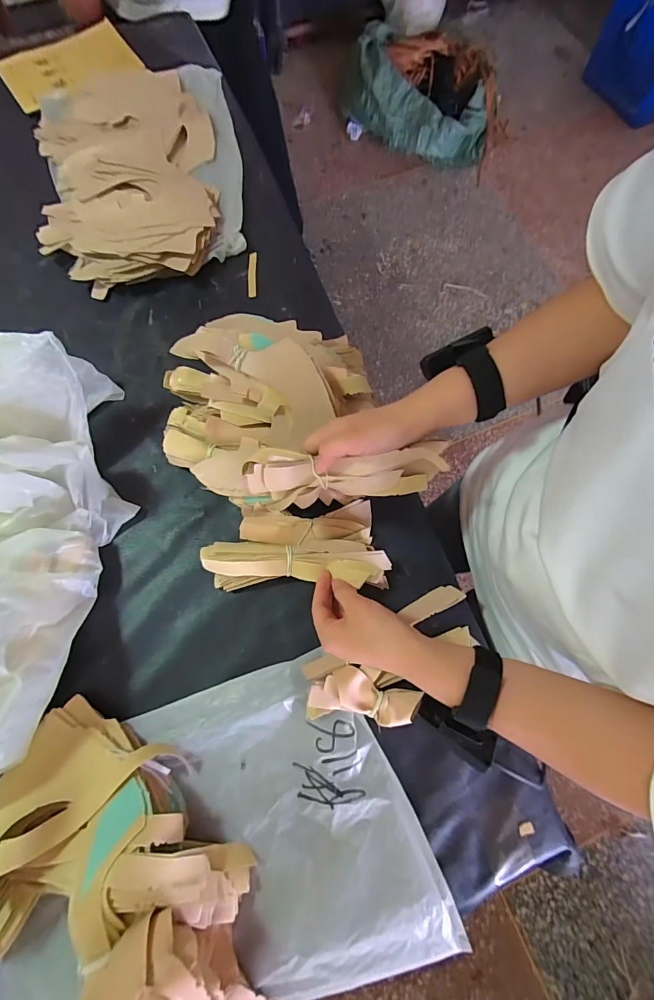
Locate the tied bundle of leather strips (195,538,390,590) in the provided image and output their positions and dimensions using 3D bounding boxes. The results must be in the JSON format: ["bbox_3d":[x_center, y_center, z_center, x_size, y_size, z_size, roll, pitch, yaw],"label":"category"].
[{"bbox_3d":[-0.033,0.071,0.443,0.198,0.035,0.050,0,75,1],"label":"tied bundle of leather strips"}]

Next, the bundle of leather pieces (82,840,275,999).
[{"bbox_3d":[-0.113,0.379,0.316,0.120,0.121,0.195,-7,75,-1],"label":"bundle of leather pieces"}]

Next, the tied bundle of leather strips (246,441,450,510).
[{"bbox_3d":[0.019,-0.027,0.384,0.185,0.056,0.049,-3,75,-4],"label":"tied bundle of leather strips"}]

